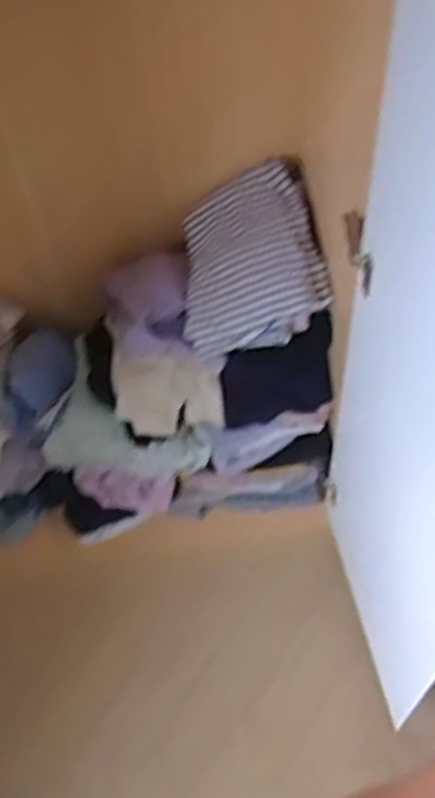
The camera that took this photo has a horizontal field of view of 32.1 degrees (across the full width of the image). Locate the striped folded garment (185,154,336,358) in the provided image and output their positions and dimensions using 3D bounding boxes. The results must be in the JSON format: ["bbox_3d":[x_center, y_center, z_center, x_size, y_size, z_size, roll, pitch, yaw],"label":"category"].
[{"bbox_3d":[0.062,-0.230,1.264,0.229,0.060,0.300,-14,70,19],"label":"striped folded garment"}]

